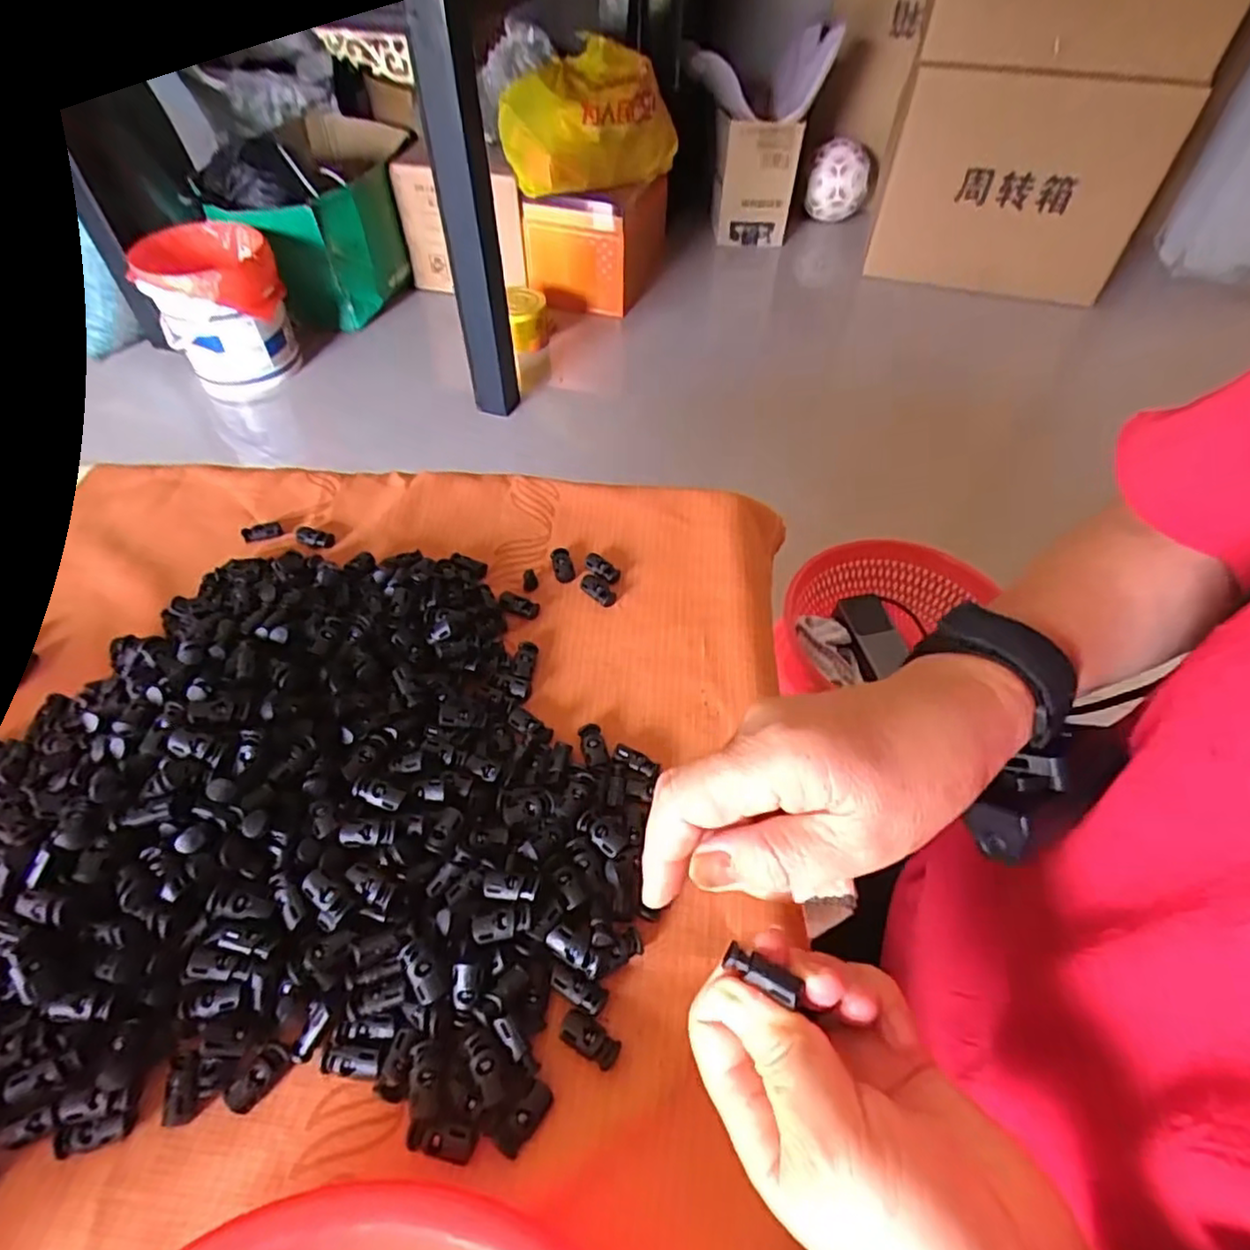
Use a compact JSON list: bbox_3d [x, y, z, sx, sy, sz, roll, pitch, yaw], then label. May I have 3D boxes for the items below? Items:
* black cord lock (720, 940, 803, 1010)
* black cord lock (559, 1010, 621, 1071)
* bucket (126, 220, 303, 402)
[{"bbox_3d":[0.048,0.120,0.230,0.027,0.007,0.009,25,54,19],"label":"black cord lock"},{"bbox_3d":[-0.015,0.183,0.293,0.026,0.007,0.014,24,54,18],"label":"black cord lock"},{"bbox_3d":[-0.824,-0.633,1.388,0.250,0.291,0.259,-21,53,-17],"label":"bucket"}]

